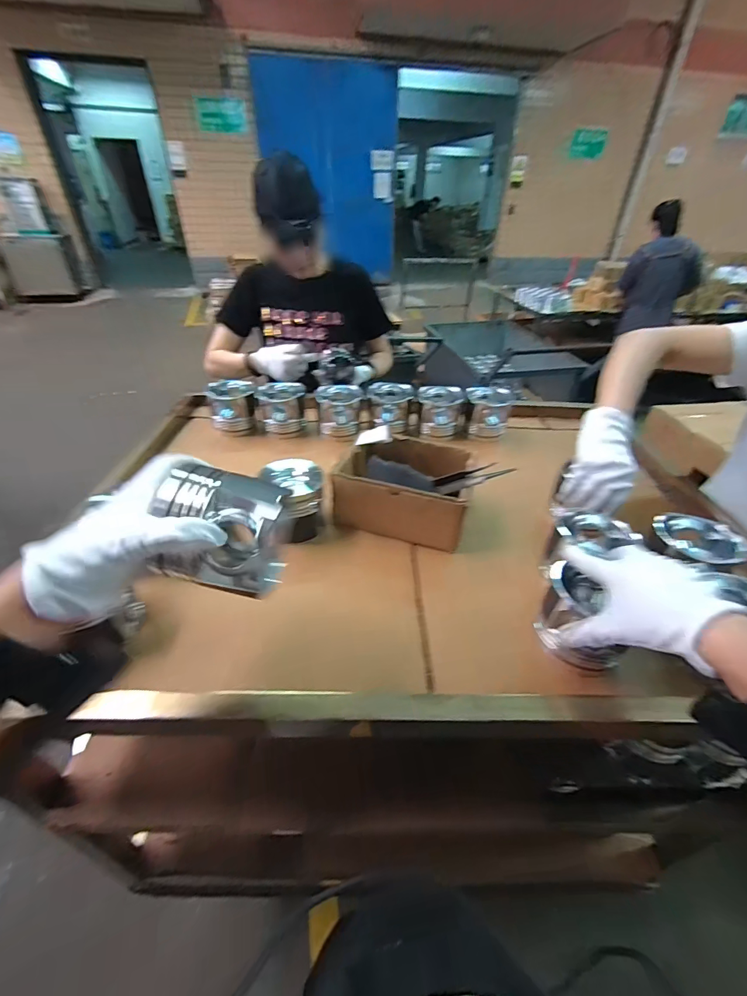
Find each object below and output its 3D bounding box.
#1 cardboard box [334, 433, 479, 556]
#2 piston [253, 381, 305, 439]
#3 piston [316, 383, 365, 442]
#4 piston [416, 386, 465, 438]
[{"bbox_3d":[0.055,-0.018,0.632,0.193,0.089,0.152,14,39,16],"label":"cardboard box"},{"bbox_3d":[-0.188,-0.184,0.853,0.091,0.084,0.089,-23,44,-28],"label":"piston"},{"bbox_3d":[-0.071,-0.176,0.851,0.090,0.095,0.090,-1,38,-3],"label":"piston"},{"bbox_3d":[0.141,-0.185,0.871,0.098,0.084,0.085,1,37,0],"label":"piston"}]

